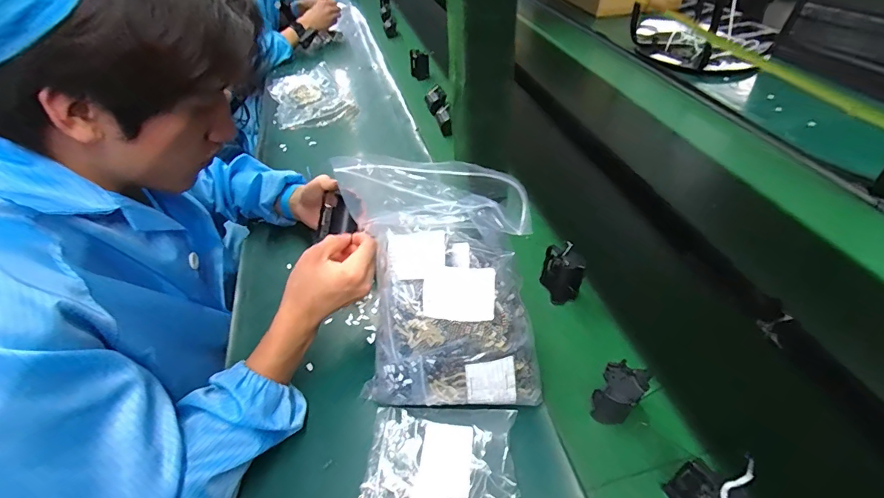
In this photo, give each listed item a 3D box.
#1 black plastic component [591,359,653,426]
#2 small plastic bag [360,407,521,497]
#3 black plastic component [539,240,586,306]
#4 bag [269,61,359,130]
[{"bbox_3d":[0.181,0.154,0.432,0.038,0.077,0.040,30,56,31],"label":"black plastic component"},{"bbox_3d":[-0.002,0.204,0.414,0.143,0.026,0.095,0,46,7],"label":"small plastic bag"},{"bbox_3d":[0.161,0.032,0.561,0.041,0.075,0.057,-14,46,-7],"label":"black plastic component"},{"bbox_3d":[-0.332,-0.398,1.074,0.196,0.048,0.297,-16,44,-12],"label":"bag"}]

